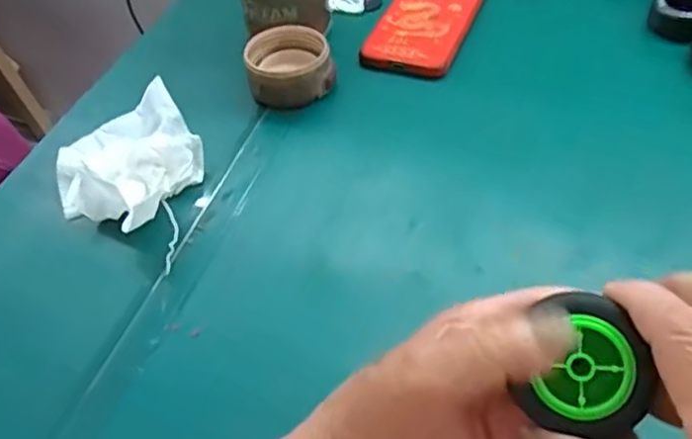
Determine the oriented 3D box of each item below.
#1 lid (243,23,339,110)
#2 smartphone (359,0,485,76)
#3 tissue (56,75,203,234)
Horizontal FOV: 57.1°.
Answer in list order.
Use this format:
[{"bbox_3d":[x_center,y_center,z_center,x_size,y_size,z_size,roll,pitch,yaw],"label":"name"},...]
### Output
[{"bbox_3d":[-0.044,-0.122,0.517,0.069,0.042,0.059,-14,49,-6],"label":"lid"},{"bbox_3d":[0.076,-0.185,0.573,0.077,0.010,0.160,16,52,19],"label":"smartphone"},{"bbox_3d":[-0.155,-0.047,0.461,0.106,0.035,0.115,20,54,22],"label":"tissue"}]

